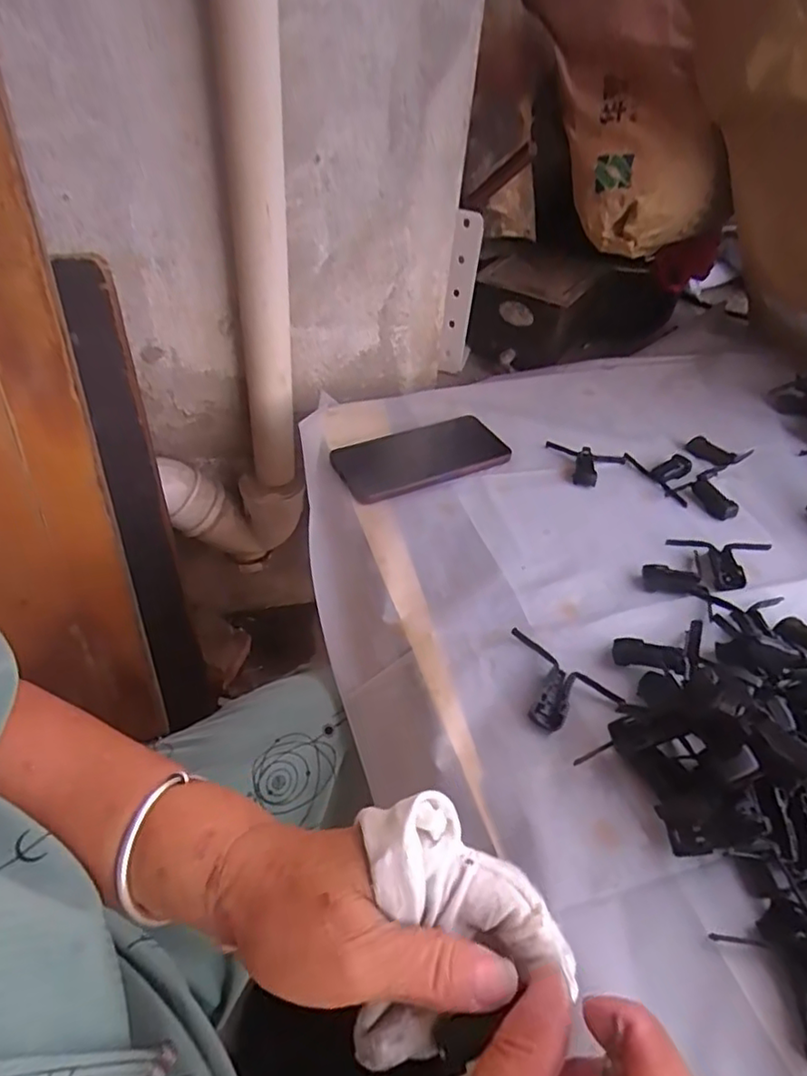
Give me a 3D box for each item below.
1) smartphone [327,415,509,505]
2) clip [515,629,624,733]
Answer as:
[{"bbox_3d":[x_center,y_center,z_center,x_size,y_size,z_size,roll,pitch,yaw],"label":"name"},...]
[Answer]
[{"bbox_3d":[0.018,-0.080,0.586,0.167,0.008,0.082,-17,47,-22],"label":"smartphone"},{"bbox_3d":[0.100,0.099,0.399,0.080,0.013,0.049,26,47,21],"label":"clip"}]

